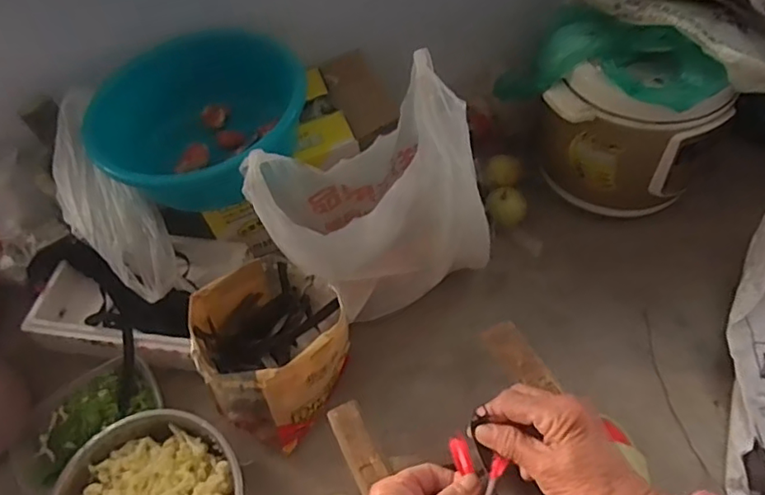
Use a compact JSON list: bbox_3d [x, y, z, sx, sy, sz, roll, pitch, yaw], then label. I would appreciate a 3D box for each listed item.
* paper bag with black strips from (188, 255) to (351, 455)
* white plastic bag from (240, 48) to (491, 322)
[{"bbox_3d":[-0.148,0.142,0.791,0.175,0.194,0.173,-39,60,-21],"label":"paper bag with black strips"},{"bbox_3d":[-0.019,-0.065,0.805,0.291,0.325,0.162,-20,55,-9],"label":"white plastic bag"}]

